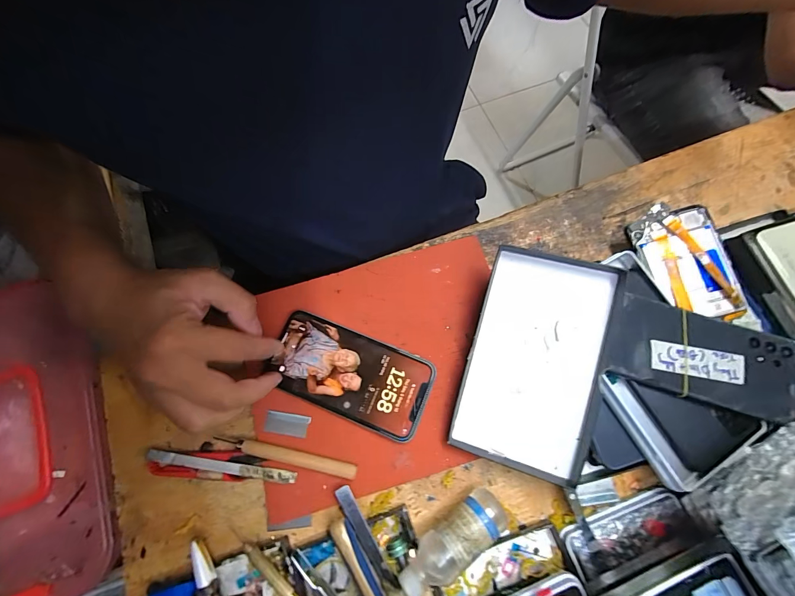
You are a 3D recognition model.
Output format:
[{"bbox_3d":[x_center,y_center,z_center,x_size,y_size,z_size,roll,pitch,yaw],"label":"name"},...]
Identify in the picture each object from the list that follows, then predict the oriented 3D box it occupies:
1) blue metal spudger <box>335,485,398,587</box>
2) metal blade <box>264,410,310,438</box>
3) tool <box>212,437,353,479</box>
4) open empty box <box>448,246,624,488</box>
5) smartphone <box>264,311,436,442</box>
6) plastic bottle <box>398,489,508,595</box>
[{"bbox_3d":[-0.026,0.190,0.272,0.012,0.005,0.081,-29,81,-1],"label":"blue metal spudger"},{"bbox_3d":[-0.099,0.113,0.306,0.039,0.004,0.019,8,70,0],"label":"metal blade"},{"bbox_3d":[-0.095,0.137,0.294,0.121,0.010,0.011,11,73,5],"label":"tool"},{"bbox_3d":[0.116,0.053,0.294,0.104,0.015,0.180,15,89,17],"label":"open empty box"},{"bbox_3d":[-0.045,0.069,0.311,0.147,0.005,0.073,21,74,8],"label":"smartphone"},{"bbox_3d":[0.044,0.188,0.264,0.088,0.040,0.033,-40,75,-10],"label":"plastic bottle"}]

